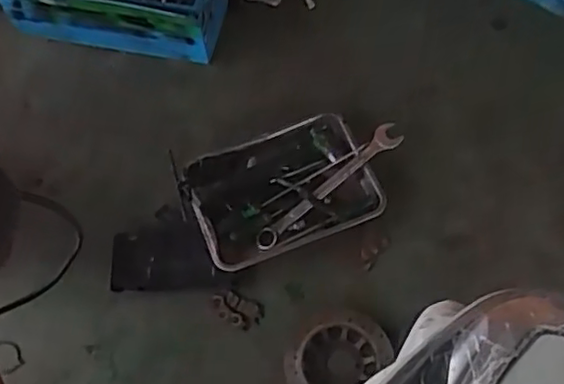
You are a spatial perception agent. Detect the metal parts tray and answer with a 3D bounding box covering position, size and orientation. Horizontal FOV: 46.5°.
[{"bbox_3d":[-0.002,-0.008,1.417,0.376,0.057,0.263,-20,65,-6],"label":"metal parts tray"}]

